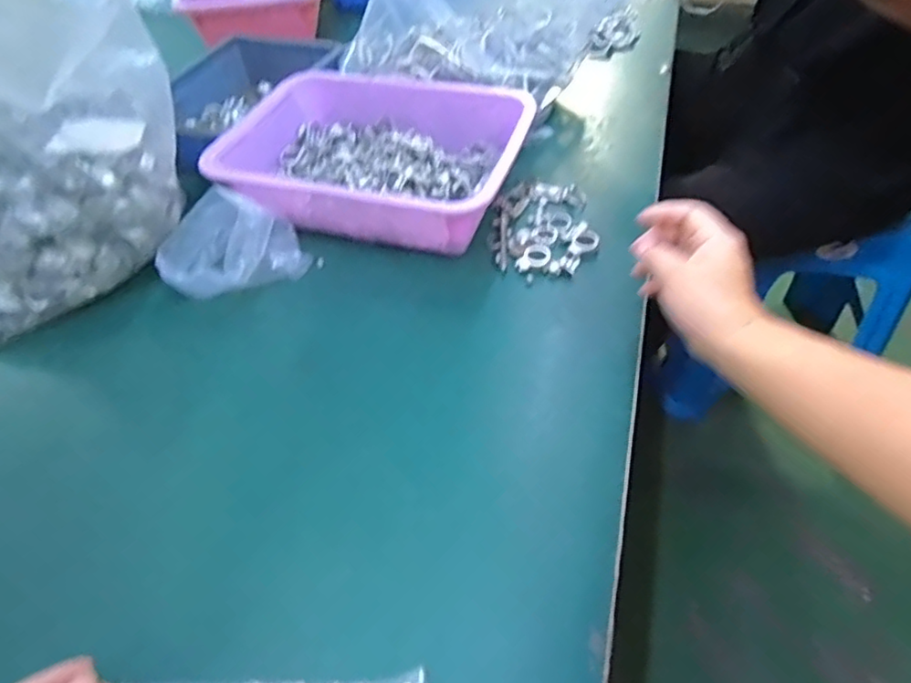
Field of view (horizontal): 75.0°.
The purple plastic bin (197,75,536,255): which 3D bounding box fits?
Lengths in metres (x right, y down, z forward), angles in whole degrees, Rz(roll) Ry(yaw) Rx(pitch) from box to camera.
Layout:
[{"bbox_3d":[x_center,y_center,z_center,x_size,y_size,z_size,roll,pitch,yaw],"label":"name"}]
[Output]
[{"bbox_3d":[-0.090,-0.193,0.635,0.296,0.074,0.217,12,49,13],"label":"purple plastic bin"}]

